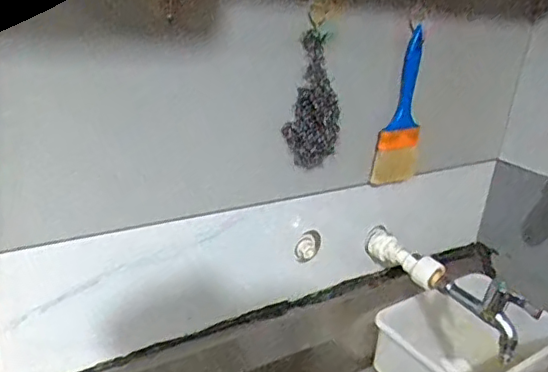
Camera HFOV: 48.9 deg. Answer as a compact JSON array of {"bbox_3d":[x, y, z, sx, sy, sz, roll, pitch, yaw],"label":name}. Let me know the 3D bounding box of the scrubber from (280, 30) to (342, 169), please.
[{"bbox_3d":[0.046,-0.092,0.668,0.056,0.147,0.028,6,20,-2],"label":"scrubber"}]

